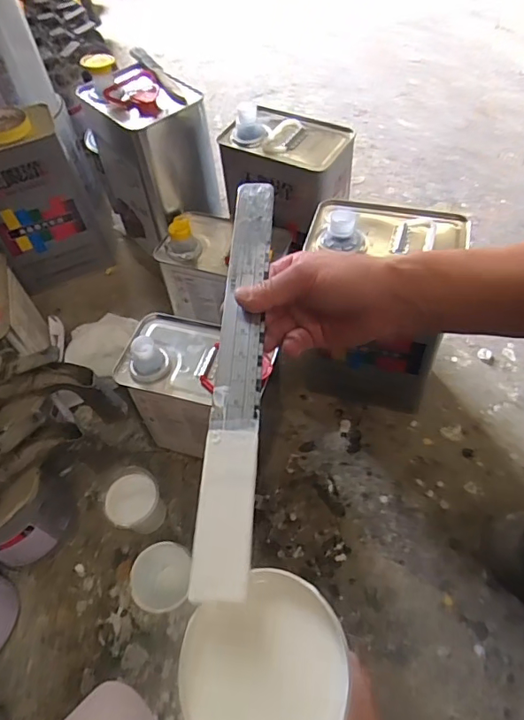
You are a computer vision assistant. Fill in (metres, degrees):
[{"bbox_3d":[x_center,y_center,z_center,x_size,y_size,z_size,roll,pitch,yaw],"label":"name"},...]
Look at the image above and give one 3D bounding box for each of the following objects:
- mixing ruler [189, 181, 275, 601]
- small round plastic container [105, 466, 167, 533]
[{"bbox_3d":[-0.014,-0.014,0.361,0.032,0.005,0.337,4,57,0],"label":"mixing ruler"},{"bbox_3d":[-0.149,0.178,0.611,0.061,0.079,0.068,24,59,20],"label":"small round plastic container"}]

